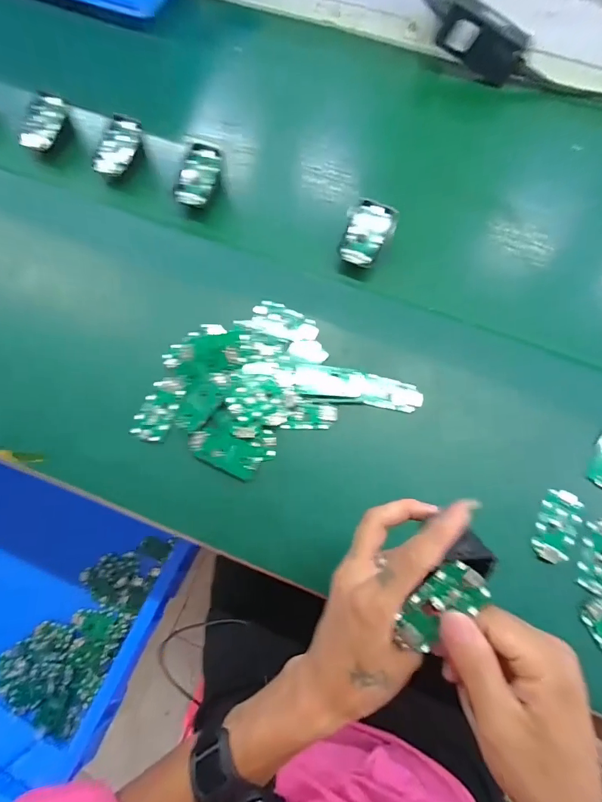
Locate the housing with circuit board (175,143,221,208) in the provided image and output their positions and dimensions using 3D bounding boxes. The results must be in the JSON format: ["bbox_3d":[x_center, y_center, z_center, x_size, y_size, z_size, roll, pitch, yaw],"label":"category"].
[{"bbox_3d":[-0.119,-0.258,0.475,0.044,0.031,0.069,12,72,1],"label":"housing with circuit board"}]

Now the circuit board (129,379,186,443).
[{"bbox_3d":[-0.140,0.007,0.405,0.035,0.009,0.066,24,73,5],"label":"circuit board"}]

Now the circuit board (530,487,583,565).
[{"bbox_3d":[0.233,0.113,0.373,0.035,0.004,0.064,32,74,7],"label":"circuit board"}]

